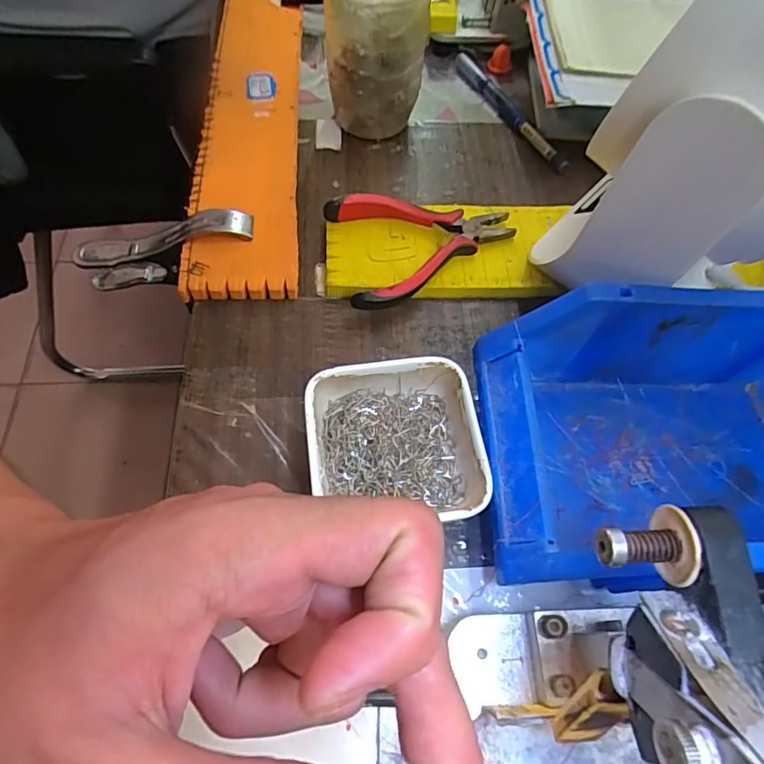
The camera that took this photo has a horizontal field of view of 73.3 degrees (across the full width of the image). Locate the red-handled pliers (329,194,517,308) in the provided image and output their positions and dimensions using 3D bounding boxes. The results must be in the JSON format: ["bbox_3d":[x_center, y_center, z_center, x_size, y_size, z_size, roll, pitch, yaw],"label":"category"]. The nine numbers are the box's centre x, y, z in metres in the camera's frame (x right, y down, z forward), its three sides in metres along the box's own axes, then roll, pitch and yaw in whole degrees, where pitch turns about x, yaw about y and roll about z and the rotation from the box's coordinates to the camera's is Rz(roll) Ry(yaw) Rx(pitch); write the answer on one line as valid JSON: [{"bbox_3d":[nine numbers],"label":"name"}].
[{"bbox_3d":[0.028,-0.087,0.312,0.108,0.020,0.074,-14,66,-9],"label":"red-handled pliers"}]

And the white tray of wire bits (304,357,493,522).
[{"bbox_3d":[0.005,0.032,0.254,0.080,0.032,0.076,-5,65,-5],"label":"white tray of wire bits"}]

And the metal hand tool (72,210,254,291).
[{"bbox_3d":[-0.139,-0.086,0.330,0.120,0.044,0.017,-13,63,17],"label":"metal hand tool"}]

